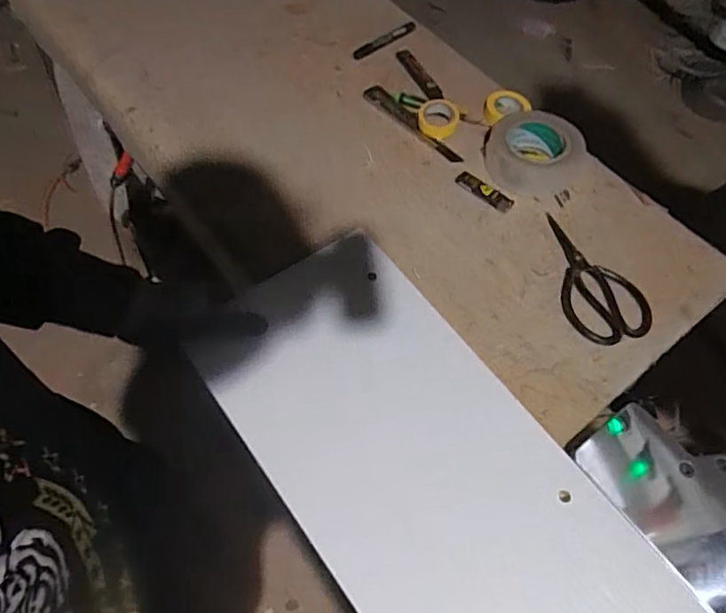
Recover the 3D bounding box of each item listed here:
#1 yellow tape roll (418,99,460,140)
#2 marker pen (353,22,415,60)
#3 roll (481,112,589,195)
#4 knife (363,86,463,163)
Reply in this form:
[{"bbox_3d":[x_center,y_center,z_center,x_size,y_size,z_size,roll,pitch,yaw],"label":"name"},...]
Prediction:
[{"bbox_3d":[0.108,-0.270,0.814,0.056,0.026,0.060,1,60,-2],"label":"yellow tape roll"},{"bbox_3d":[0.036,-0.430,0.918,0.128,0.014,0.016,-35,68,-20],"label":"marker pen"},{"bbox_3d":[0.239,-0.211,0.787,0.131,0.050,0.120,1,60,-2],"label":"roll"},{"bbox_3d":[0.076,-0.266,0.824,0.190,0.016,0.030,40,66,18],"label":"knife"}]

